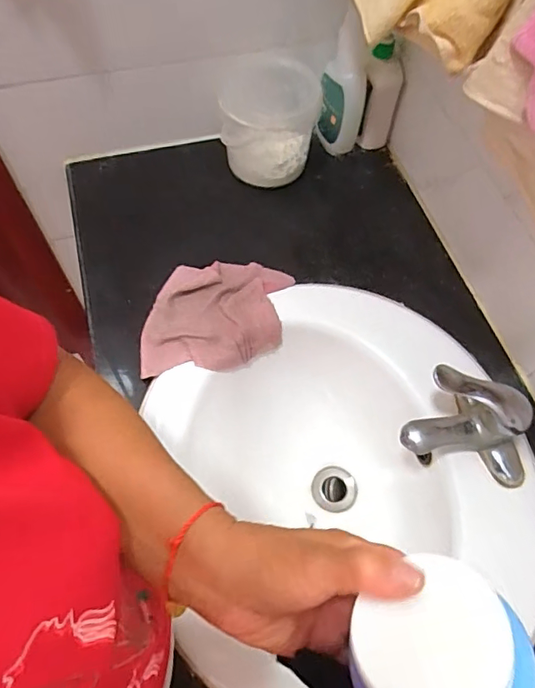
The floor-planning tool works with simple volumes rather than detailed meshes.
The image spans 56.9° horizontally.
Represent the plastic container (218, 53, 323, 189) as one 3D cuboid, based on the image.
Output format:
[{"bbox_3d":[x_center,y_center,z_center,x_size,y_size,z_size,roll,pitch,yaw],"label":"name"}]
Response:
[{"bbox_3d":[0.003,-0.325,0.746,0.141,0.145,0.156,0,61,-2],"label":"plastic container"}]

